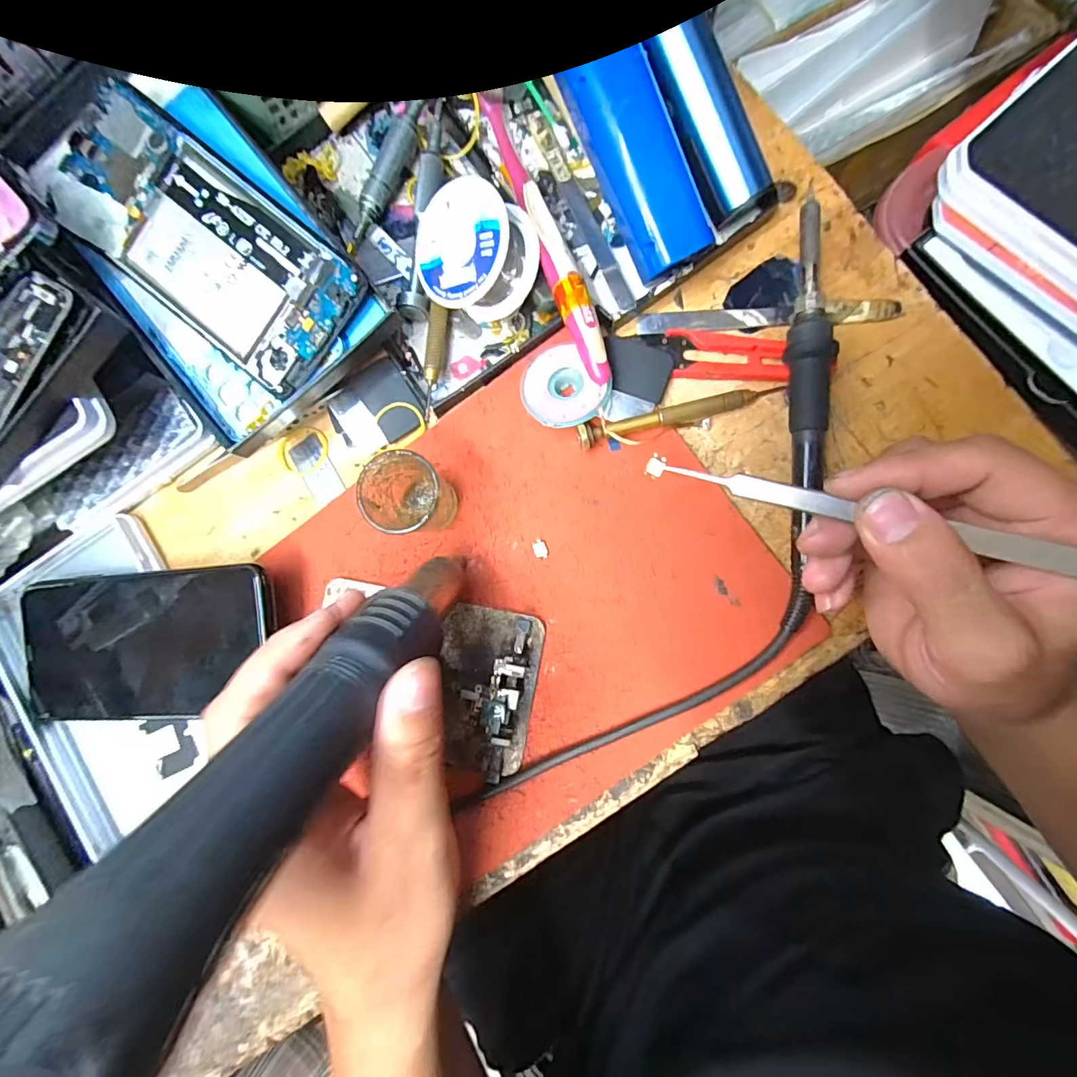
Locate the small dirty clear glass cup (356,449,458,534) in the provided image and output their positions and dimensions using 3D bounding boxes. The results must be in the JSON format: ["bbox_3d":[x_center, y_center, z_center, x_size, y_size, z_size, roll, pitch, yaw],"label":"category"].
[{"bbox_3d":[-0.059,-0.021,0.236,0.036,0.049,0.038,0,87,6],"label":"small dirty clear glass cup"}]

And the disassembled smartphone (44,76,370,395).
[{"bbox_3d":[-0.156,-0.138,0.225,0.149,0.007,0.068,38,98,0],"label":"disassembled smartphone"}]

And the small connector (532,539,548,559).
[{"bbox_3d":[0.001,0.006,0.252,0.006,0.004,0.011,-21,85,4],"label":"small connector"}]

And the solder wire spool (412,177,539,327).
[{"bbox_3d":[-0.031,-0.139,0.238,0.052,0.026,0.052,7,104,29],"label":"solder wire spool"}]

